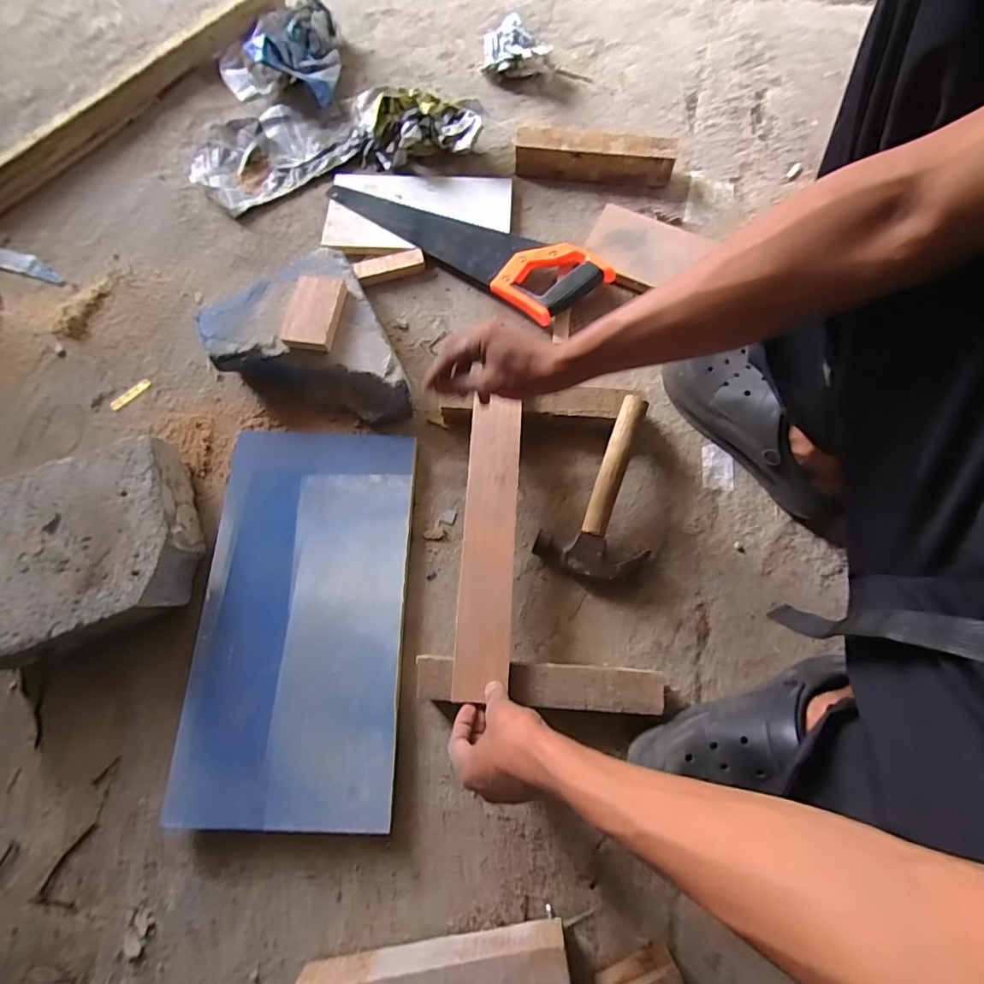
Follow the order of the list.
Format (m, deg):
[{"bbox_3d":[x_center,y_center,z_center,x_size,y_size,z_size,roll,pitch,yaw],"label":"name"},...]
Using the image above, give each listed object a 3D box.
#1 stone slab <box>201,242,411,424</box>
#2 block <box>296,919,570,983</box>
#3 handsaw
[{"bbox_3d":[-0.234,-0.174,0.611,0.203,0.080,0.234,-27,75,-6],"label":"stone slab"},{"bbox_3d":[-0.053,0.441,0.433,0.239,0.053,0.044,-9,74,-2],"label":"block"},{"bbox_3d":[-0.039,-0.373,0.690,0.415,0.037,0.117,35,78,10],"label":"handsaw"}]

